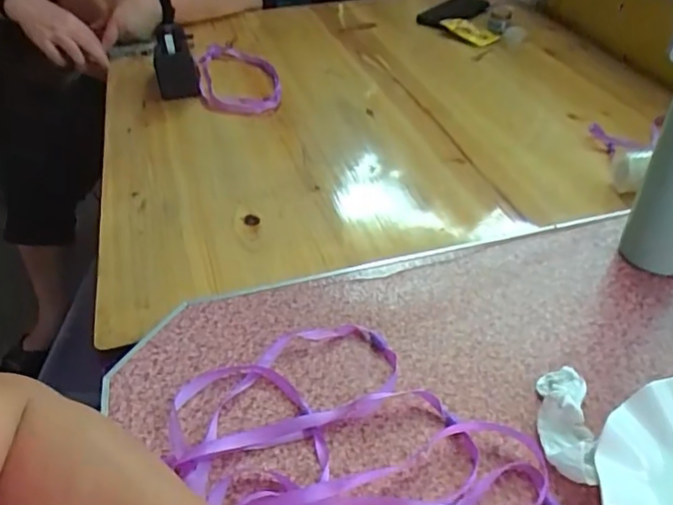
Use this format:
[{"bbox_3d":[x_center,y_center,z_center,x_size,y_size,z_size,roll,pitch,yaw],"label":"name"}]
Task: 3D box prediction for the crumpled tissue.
[{"bbox_3d":[0.165,0.118,0.405,0.036,0.024,0.091,8,42,12],"label":"crumpled tissue"}]

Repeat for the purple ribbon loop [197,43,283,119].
[{"bbox_3d":[-0.177,-0.307,0.993,0.132,0.029,0.310,-18,42,-4],"label":"purple ribbon loop"}]

